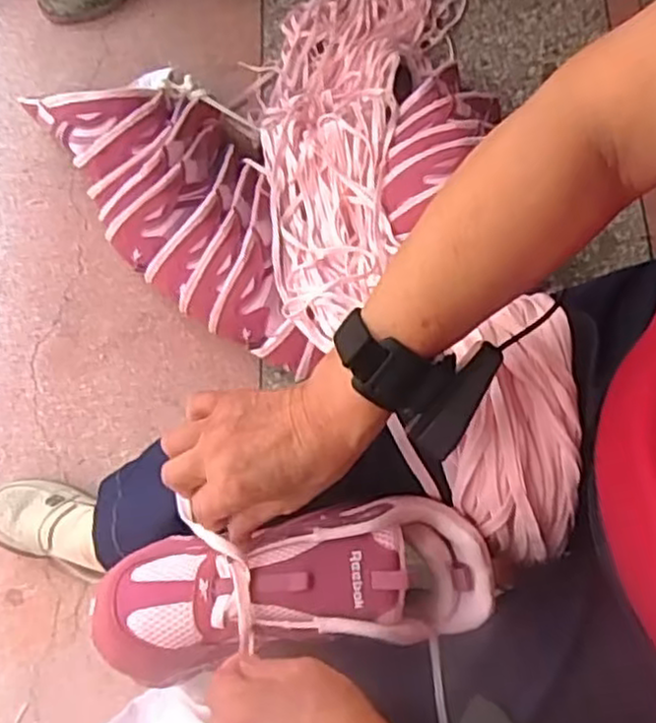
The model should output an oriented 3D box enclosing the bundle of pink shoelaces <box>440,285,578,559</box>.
[{"bbox_3d":[0.119,0.044,0.461,0.079,0.026,0.166,5,95,2],"label":"bundle of pink shoelaces"}]

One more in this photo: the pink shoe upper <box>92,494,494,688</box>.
[{"bbox_3d":[-0.023,0.143,0.466,0.246,0.062,0.087,-9,73,0],"label":"pink shoe upper"}]

